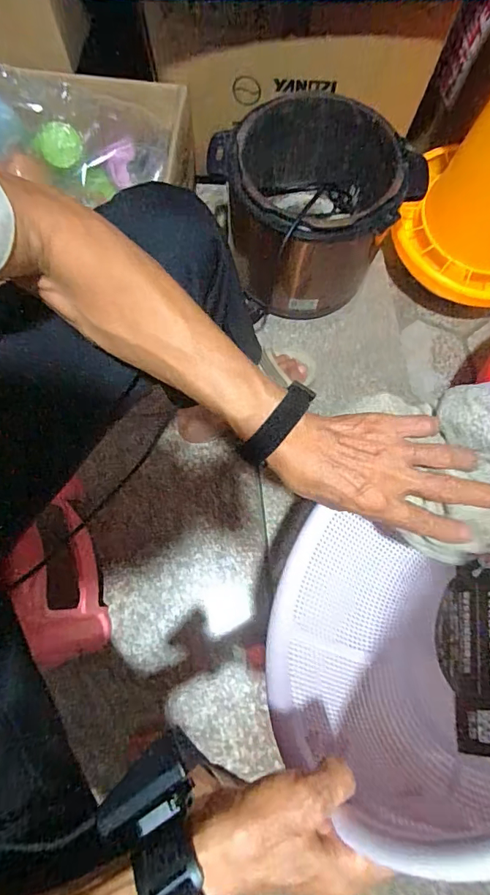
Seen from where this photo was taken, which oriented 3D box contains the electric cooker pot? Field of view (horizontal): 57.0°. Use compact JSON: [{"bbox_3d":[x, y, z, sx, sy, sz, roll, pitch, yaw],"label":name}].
[{"bbox_3d":[0.112,-0.401,0.786,0.283,0.218,0.258,0,73,-1],"label":"electric cooker pot"}]

